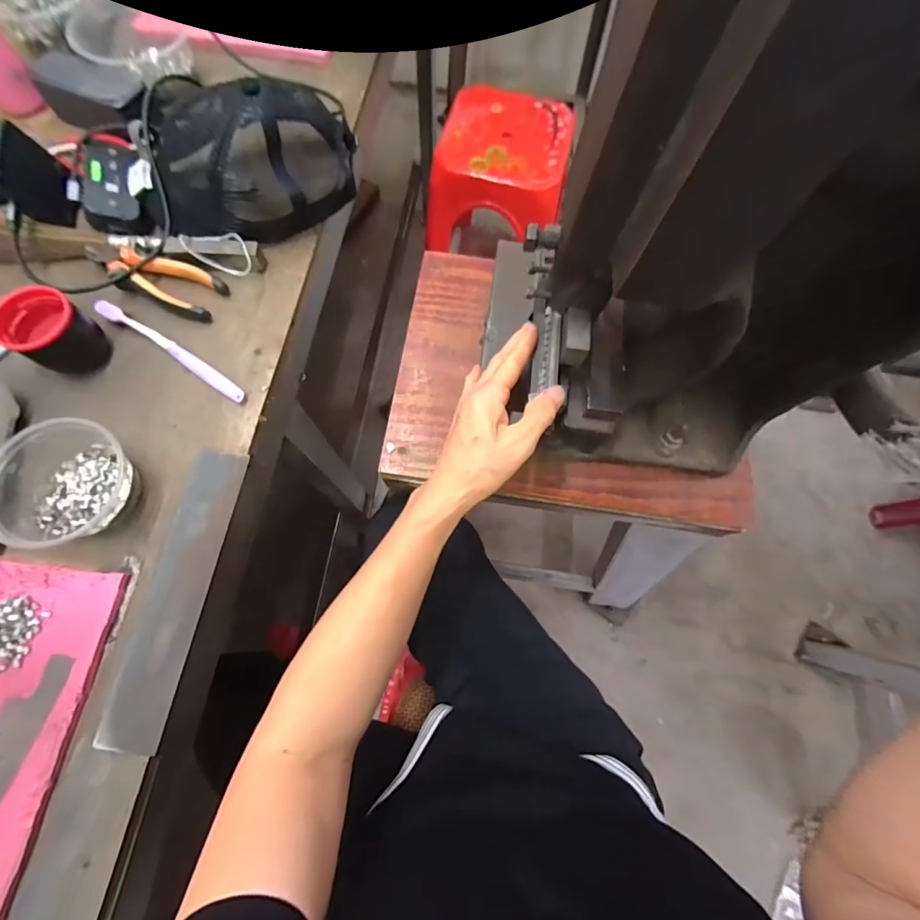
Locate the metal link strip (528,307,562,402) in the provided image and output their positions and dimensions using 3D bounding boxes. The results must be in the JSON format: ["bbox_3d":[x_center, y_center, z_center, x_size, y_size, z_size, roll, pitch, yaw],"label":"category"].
[{"bbox_3d":[0.073,-0.091,0.346,0.022,0.007,0.082,10,74,1],"label":"metal link strip"}]

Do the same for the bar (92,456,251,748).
[{"bbox_3d":[-0.244,0.110,0.359,0.048,0.004,0.244,8,72,1],"label":"bar"}]

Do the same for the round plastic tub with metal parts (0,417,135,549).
[{"bbox_3d":[-0.341,0.021,0.358,0.099,0.058,0.103,1,72,-2],"label":"round plastic tub with metal parts"}]

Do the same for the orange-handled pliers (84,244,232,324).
[{"bbox_3d":[-0.329,-0.197,0.444,0.140,0.024,0.052,19,72,4],"label":"orange-handled pliers"}]

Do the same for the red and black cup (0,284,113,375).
[{"bbox_3d":[-0.391,-0.121,0.400,0.055,0.064,0.066,31,74,8],"label":"red and black cup"}]

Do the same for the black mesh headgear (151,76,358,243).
[{"bbox_3d":[-0.226,-0.350,0.451,0.204,0.115,0.166,-12,73,-6],"label":"black mesh headgear"}]

